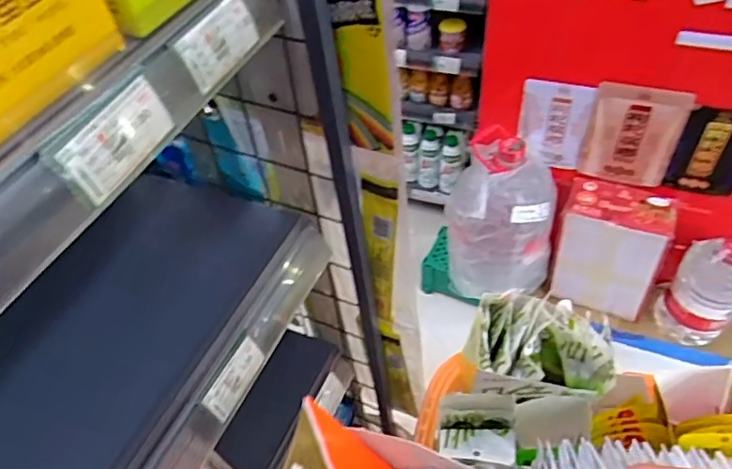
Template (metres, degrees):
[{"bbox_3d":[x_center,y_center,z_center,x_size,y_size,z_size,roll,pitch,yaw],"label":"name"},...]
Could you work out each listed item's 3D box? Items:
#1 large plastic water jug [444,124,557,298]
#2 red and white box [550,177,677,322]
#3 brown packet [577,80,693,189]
[{"bbox_3d":[0.338,-0.034,1.403,0.245,0.399,0.211,16,52,19],"label":"large plastic water jug"},{"bbox_3d":[0.599,0.046,1.417,0.242,0.328,0.150,16,52,19],"label":"red and white box"},{"bbox_3d":[0.579,-0.207,1.248,0.183,0.262,0.057,15,52,18],"label":"brown packet"}]

